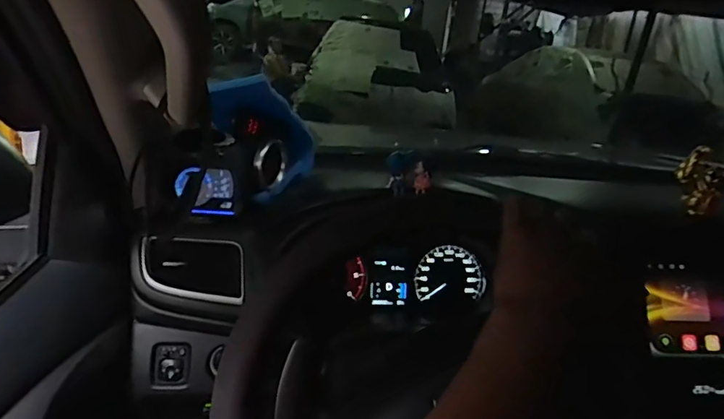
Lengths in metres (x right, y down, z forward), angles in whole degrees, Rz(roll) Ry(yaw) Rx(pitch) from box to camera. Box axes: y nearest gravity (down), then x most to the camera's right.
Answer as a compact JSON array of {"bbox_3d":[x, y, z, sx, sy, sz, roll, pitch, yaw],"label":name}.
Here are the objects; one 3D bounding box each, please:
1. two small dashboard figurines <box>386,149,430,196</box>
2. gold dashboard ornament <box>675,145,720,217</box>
[{"bbox_3d":[0.048,-0.039,0.530,0.043,0.046,0.020,6,15,-1],"label":"two small dashboard figurines"},{"bbox_3d":[0.415,-0.033,0.632,0.052,0.081,0.048,16,18,31],"label":"gold dashboard ornament"}]

